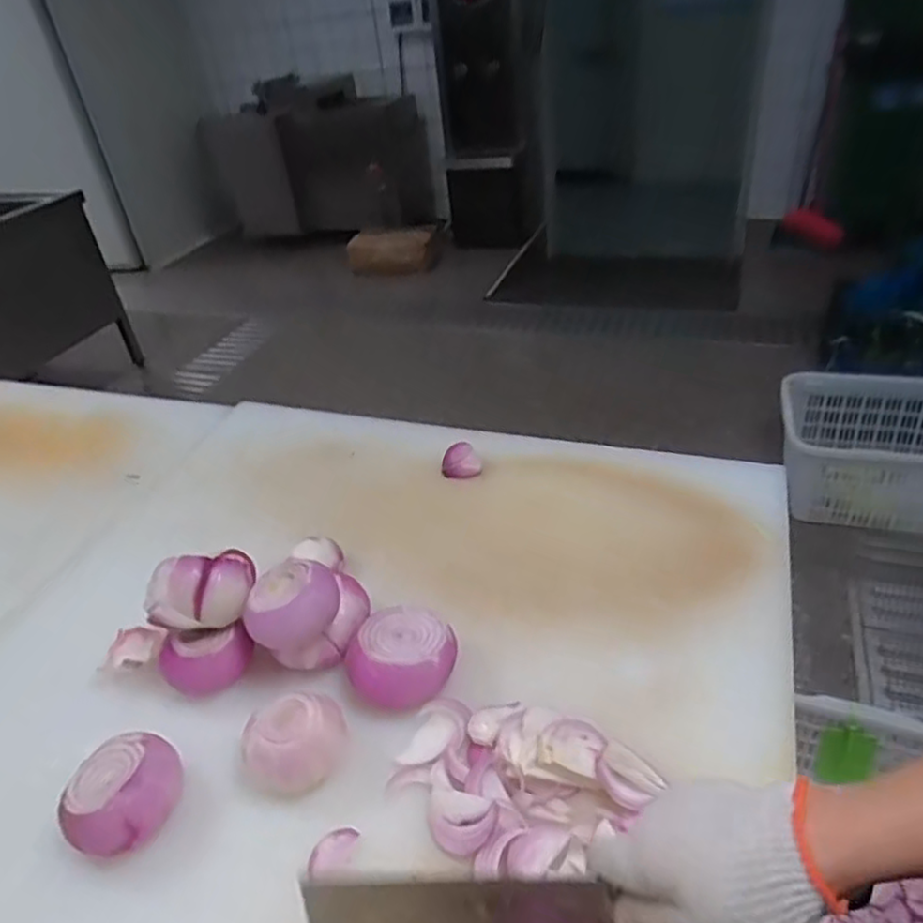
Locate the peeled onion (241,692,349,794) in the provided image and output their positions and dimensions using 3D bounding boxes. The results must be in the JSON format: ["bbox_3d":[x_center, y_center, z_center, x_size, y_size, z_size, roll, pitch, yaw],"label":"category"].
[{"bbox_3d":[-0.134,0.231,0.563,0.085,0.048,0.069,-23,39,-20],"label":"peeled onion"}]

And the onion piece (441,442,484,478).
[{"bbox_3d":[-0.001,-0.002,0.885,0.051,0.022,0.051,-6,37,2],"label":"onion piece"}]

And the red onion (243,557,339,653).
[{"bbox_3d":[-0.155,0.129,0.625,0.084,0.055,0.065,-18,36,-15],"label":"red onion"}]

